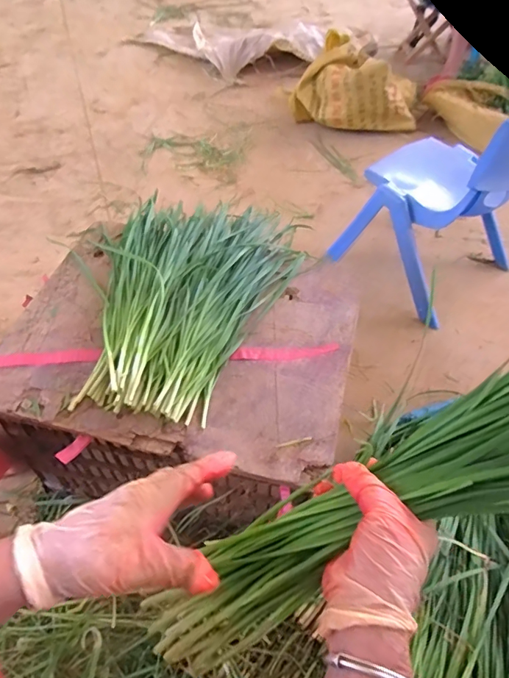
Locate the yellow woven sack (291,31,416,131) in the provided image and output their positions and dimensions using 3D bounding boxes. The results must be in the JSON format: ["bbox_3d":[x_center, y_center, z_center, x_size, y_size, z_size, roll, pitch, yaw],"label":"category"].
[{"bbox_3d":[0.363,-0.878,1.643,0.443,0.233,0.239,14,52,7],"label":"yellow woven sack"}]

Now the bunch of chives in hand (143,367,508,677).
[{"bbox_3d":[0.147,0.122,0.376,0.509,0.054,0.120,-31,56,3],"label":"bunch of chives in hand"}]

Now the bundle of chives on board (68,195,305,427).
[{"bbox_3d":[-0.092,-0.083,0.705,0.297,0.046,0.448,8,51,2],"label":"bundle of chives on board"}]

